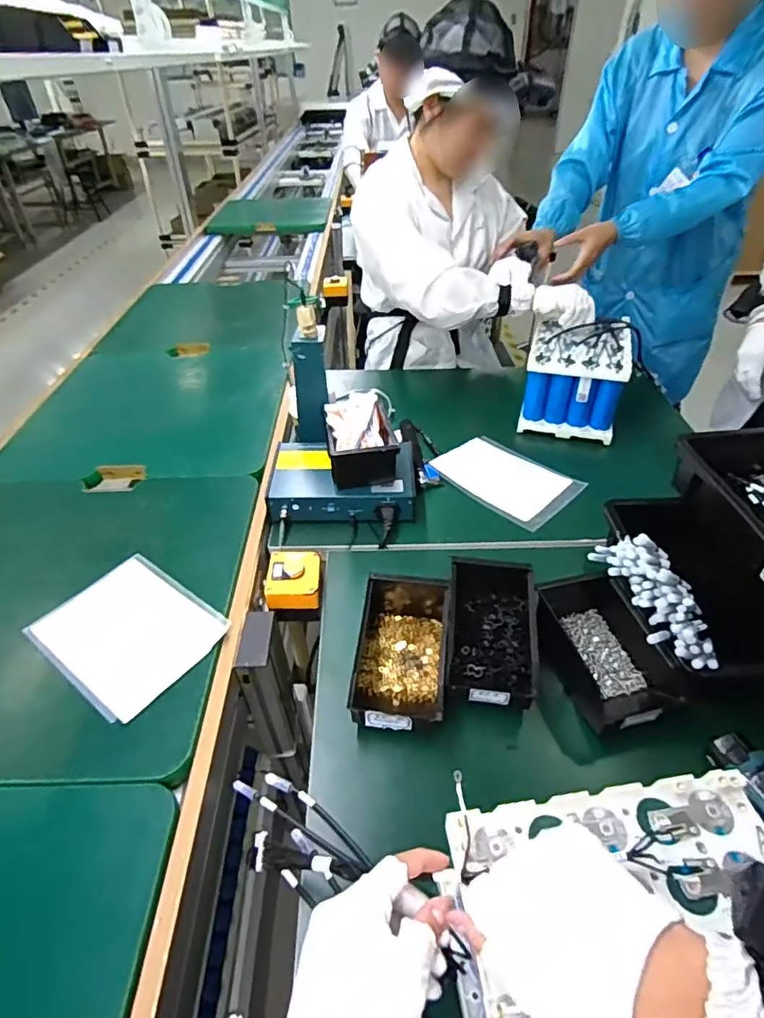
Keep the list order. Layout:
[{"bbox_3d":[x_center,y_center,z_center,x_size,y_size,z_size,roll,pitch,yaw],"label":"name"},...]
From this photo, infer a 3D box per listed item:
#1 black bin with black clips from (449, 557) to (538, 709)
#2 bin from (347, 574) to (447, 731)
[{"bbox_3d":[0.133,0.149,0.652,0.098,0.068,0.176,3,41,5],"label":"black bin with black clips"},{"bbox_3d":[0.024,0.162,0.644,0.100,0.067,0.192,4,42,6],"label":"bin"}]

